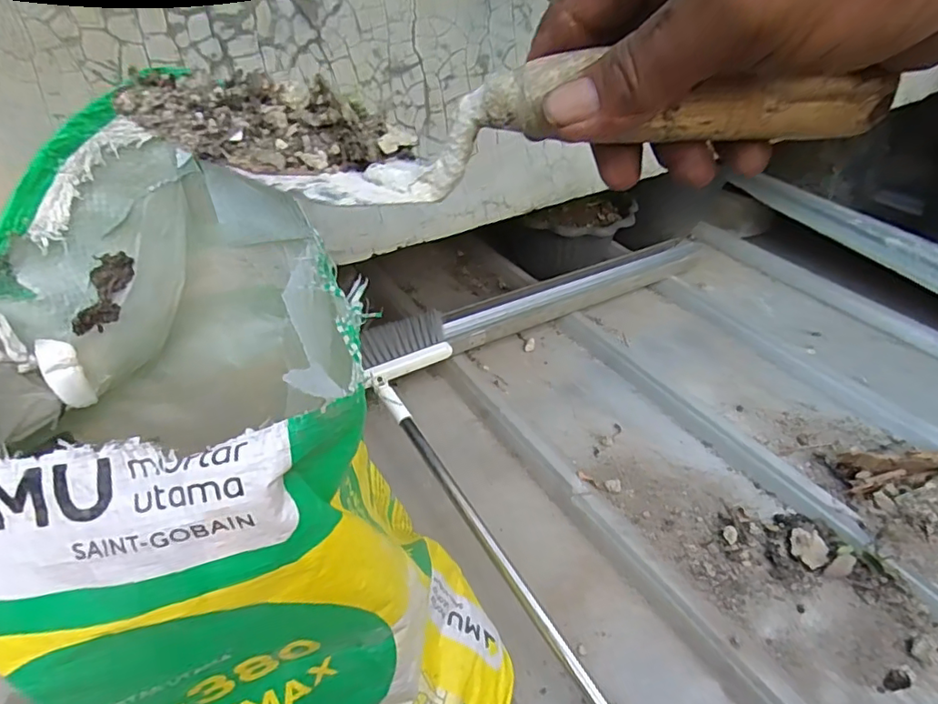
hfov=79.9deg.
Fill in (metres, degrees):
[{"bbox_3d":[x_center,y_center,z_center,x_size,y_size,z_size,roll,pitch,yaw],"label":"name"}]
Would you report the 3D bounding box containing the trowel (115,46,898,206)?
[{"bbox_3d":[0.003,-0.090,0.219,0.269,0.050,0.078,1,40,10],"label":"trowel"}]

